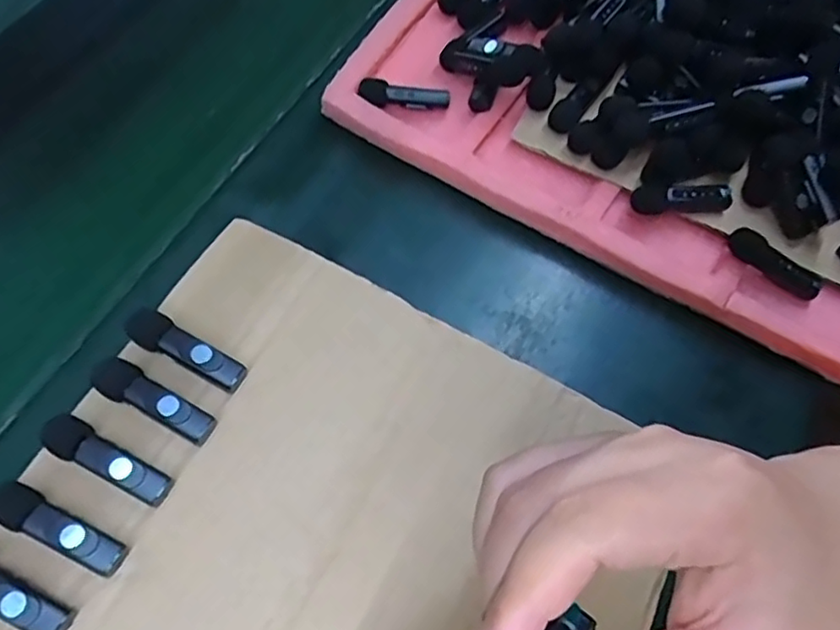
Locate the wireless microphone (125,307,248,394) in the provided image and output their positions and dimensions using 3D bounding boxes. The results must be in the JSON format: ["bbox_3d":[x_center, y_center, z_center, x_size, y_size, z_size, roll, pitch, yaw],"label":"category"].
[{"bbox_3d":[-0.122,0.018,0.333,0.065,0.012,0.020,29,66,11],"label":"wireless microphone"}]

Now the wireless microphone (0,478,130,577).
[{"bbox_3d":[-0.165,0.097,0.294,0.063,0.014,0.018,25,65,10],"label":"wireless microphone"}]

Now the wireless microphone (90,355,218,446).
[{"bbox_3d":[-0.133,0.042,0.320,0.064,0.012,0.019,30,66,12],"label":"wireless microphone"}]

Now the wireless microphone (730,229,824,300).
[{"bbox_3d":[0.229,-0.033,0.414,0.065,0.014,0.016,34,67,-1],"label":"wireless microphone"}]

